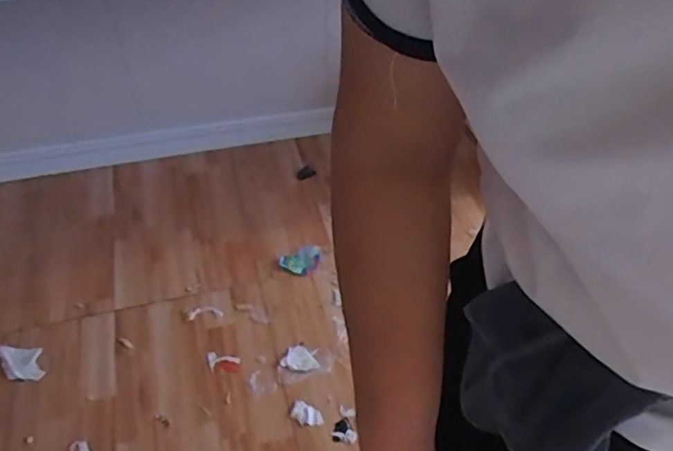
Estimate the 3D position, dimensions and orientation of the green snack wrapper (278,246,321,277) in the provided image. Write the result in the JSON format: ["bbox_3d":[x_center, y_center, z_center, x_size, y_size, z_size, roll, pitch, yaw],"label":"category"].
[{"bbox_3d":[-0.099,0.101,1.585,0.119,0.031,0.068,-24,51,-22],"label":"green snack wrapper"}]

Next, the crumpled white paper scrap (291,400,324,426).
[{"bbox_3d":[-0.065,0.427,1.251,0.073,0.012,0.044,19,49,16],"label":"crumpled white paper scrap"}]

